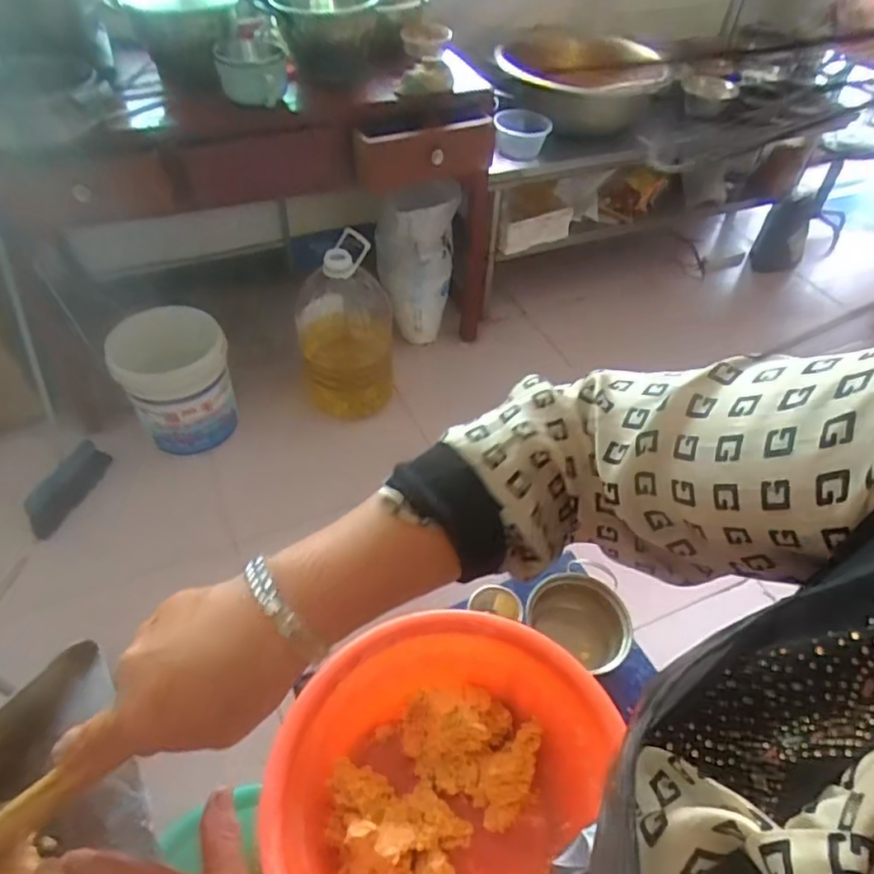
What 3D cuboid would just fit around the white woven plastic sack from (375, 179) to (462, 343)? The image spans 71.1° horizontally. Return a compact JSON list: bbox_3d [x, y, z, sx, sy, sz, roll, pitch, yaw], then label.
[{"bbox_3d":[-0.067,-0.529,1.914,0.240,0.539,0.190,0,48,-2],"label":"white woven plastic sack"}]

